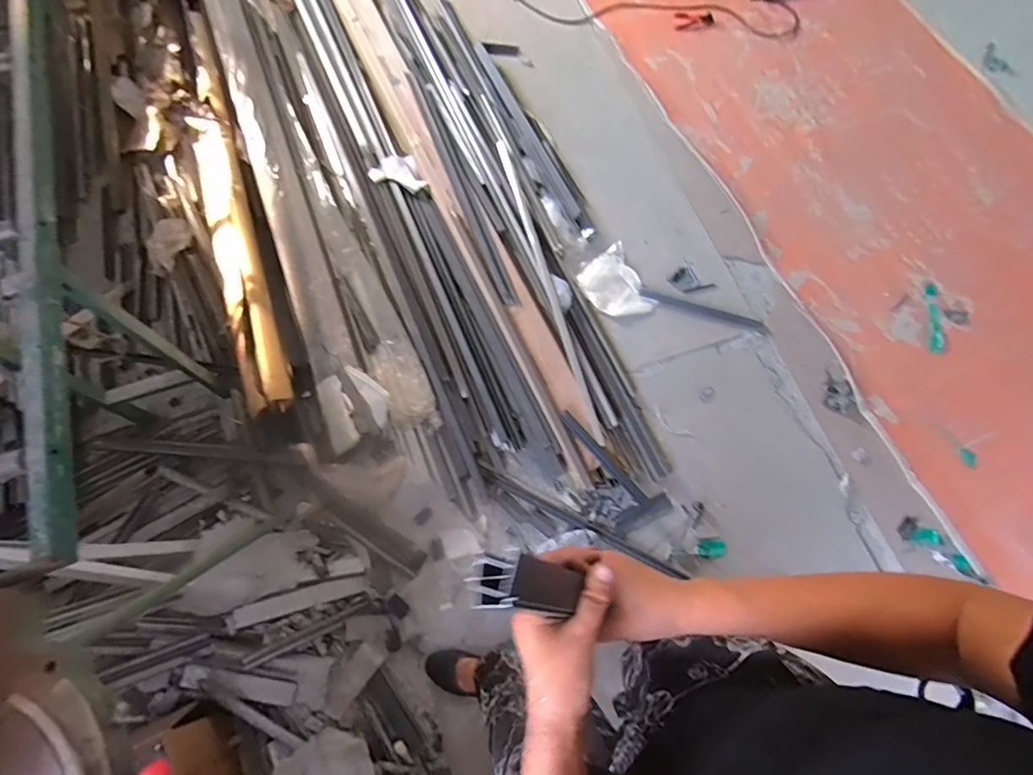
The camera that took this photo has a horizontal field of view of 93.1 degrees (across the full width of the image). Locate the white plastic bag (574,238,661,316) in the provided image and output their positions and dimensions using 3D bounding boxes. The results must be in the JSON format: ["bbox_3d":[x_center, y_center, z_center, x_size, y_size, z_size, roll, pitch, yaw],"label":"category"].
[{"bbox_3d":[0.332,-0.346,1.651,0.200,0.030,0.254,-28,73,-11],"label":"white plastic bag"}]

